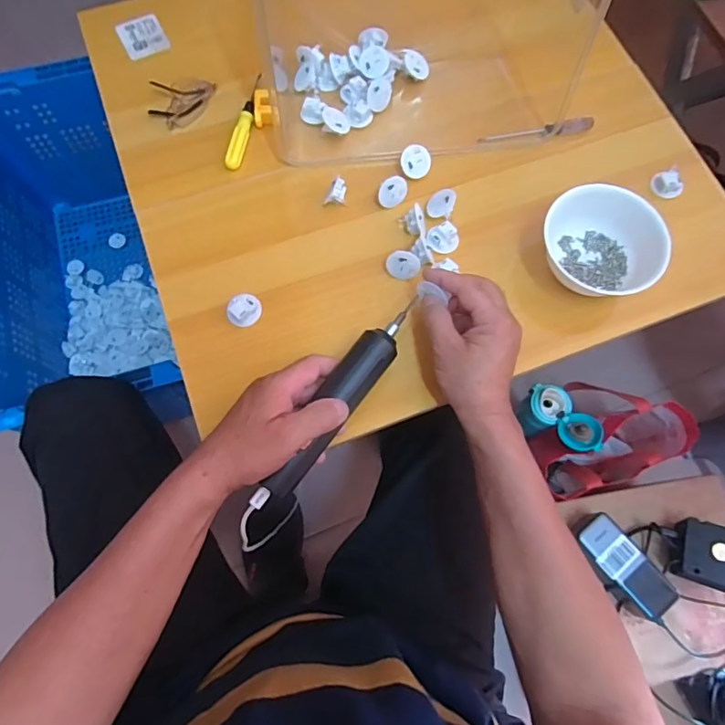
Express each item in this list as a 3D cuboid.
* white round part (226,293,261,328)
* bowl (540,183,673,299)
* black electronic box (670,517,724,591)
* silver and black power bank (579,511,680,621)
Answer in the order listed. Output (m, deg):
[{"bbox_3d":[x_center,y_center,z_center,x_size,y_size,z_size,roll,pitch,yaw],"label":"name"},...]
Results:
[{"bbox_3d":[-0.114,-0.050,0.495,0.032,0.017,0.028,-36,77,-12],"label":"white round part"},{"bbox_3d":[0.233,-0.120,0.502,0.105,0.048,0.097,1,73,-2],"label":"bowl"},{"bbox_3d":[0.449,0.250,0.658,0.080,0.036,0.077,15,67,19],"label":"black electronic box"},{"bbox_3d":[0.333,0.257,0.649,0.053,0.027,0.131,-38,77,-12],"label":"silver and black power bank"}]

